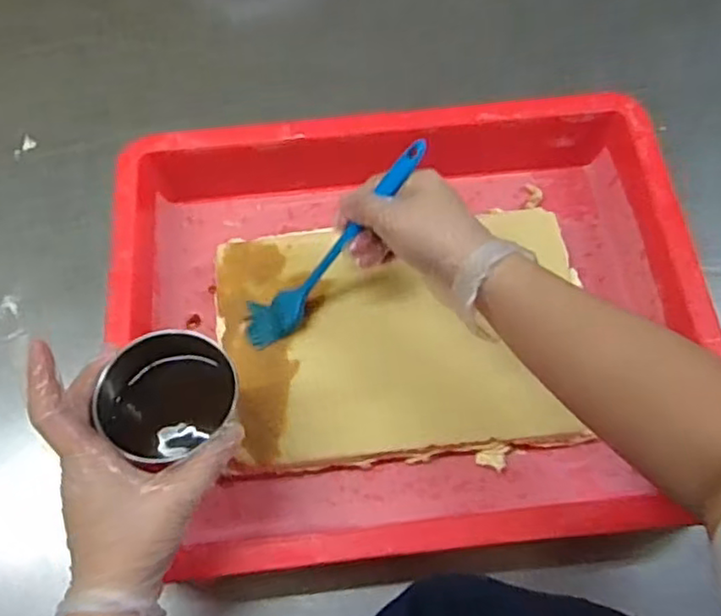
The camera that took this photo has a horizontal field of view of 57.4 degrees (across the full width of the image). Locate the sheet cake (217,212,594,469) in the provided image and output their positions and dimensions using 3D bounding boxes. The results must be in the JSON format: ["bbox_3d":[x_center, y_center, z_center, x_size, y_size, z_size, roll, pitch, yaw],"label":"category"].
[{"bbox_3d":[0.032,0.025,0.543,0.287,0.035,0.195,-6,69,-1],"label":"sheet cake"}]

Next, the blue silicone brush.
[{"bbox_3d":[-0.021,-0.048,0.499,0.036,0.030,0.203,50,116,17],"label":"blue silicone brush"}]

